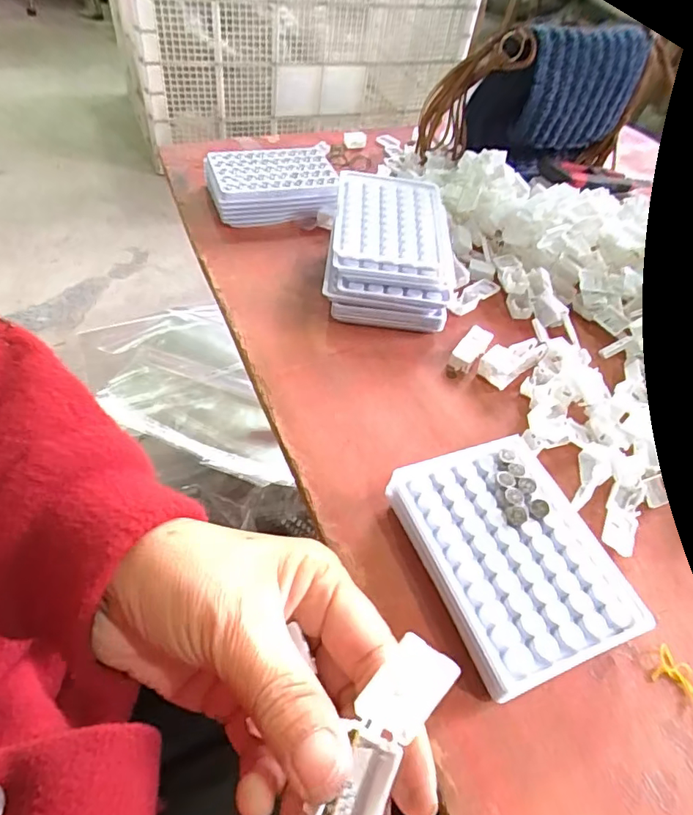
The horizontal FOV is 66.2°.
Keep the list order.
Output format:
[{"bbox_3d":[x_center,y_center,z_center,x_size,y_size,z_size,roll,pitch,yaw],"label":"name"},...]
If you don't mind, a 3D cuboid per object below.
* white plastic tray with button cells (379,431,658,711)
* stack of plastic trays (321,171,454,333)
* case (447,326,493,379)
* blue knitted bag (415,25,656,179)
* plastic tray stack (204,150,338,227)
[{"bbox_3d":[0.092,0.082,0.303,0.096,0.027,0.128,-14,53,-19],"label":"white plastic tray with button cells"},{"bbox_3d":[0.039,-0.141,0.469,0.104,0.052,0.155,7,49,-1],"label":"stack of plastic trays"},{"bbox_3d":[0.101,-0.047,0.431,0.019,0.008,0.064,29,52,16],"label":"case"},{"bbox_3d":[0.207,-0.335,0.585,0.221,0.140,0.096,-6,50,-9],"label":"blue knitted bag"},{"bbox_3d":[-0.076,-0.226,0.543,0.129,0.039,0.099,-2,50,-9],"label":"plastic tray stack"}]

